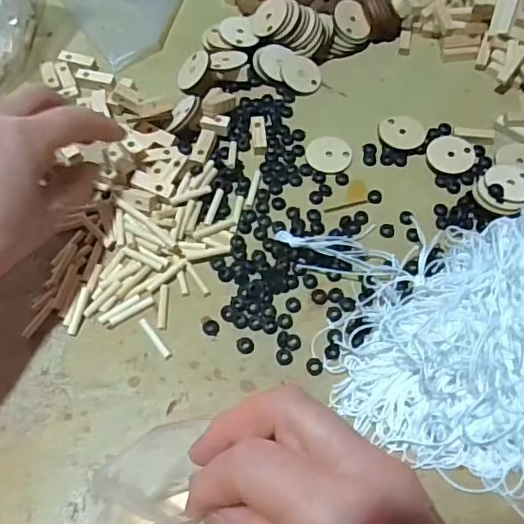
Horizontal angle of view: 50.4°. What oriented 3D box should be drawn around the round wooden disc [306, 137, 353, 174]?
[{"bbox_3d":[0.051,-0.081,0.419,0.033,0.004,0.033,0,60,0],"label":"round wooden disc"}]

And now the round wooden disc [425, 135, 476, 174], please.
[{"bbox_3d":[0.139,-0.080,0.412,0.034,0.007,0.030,17,62,10],"label":"round wooden disc"}]

